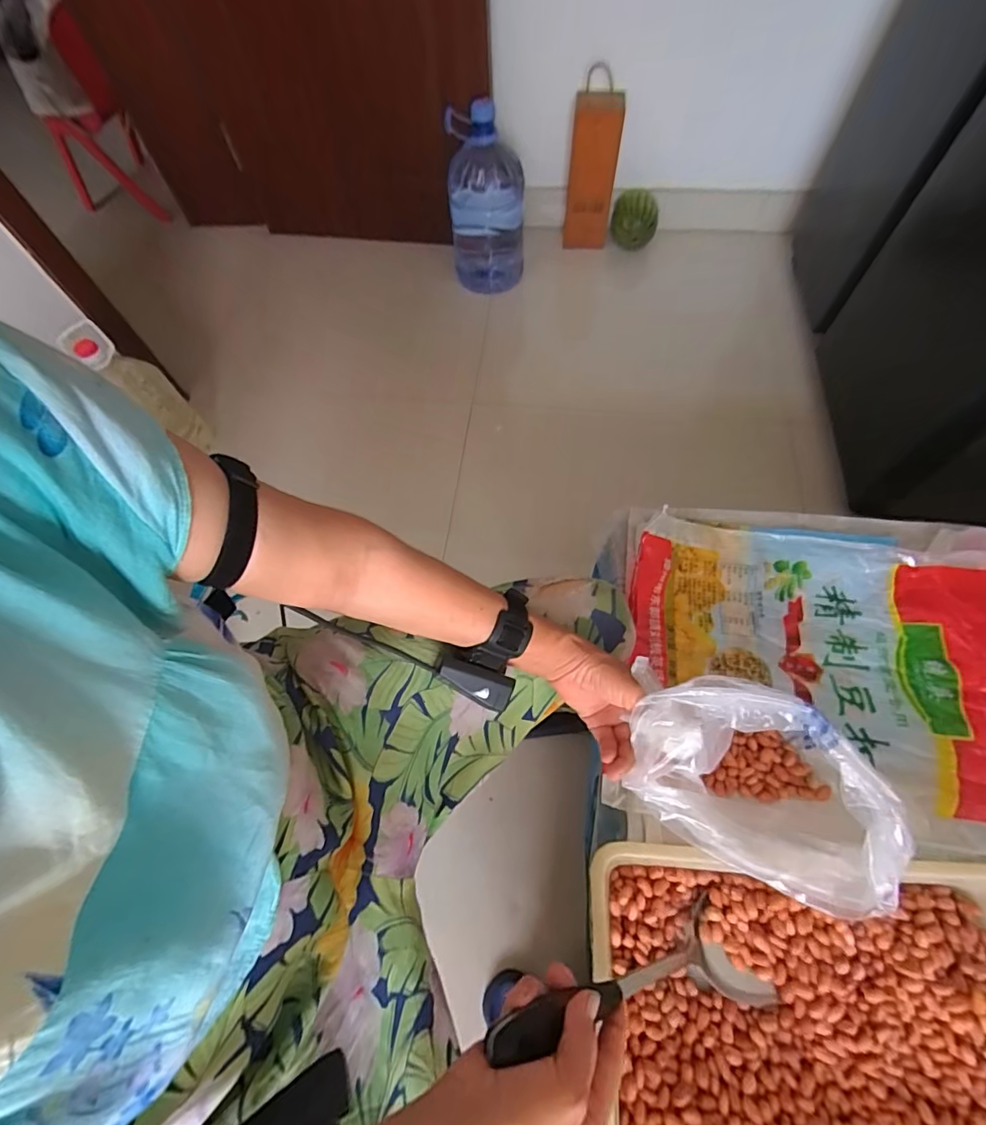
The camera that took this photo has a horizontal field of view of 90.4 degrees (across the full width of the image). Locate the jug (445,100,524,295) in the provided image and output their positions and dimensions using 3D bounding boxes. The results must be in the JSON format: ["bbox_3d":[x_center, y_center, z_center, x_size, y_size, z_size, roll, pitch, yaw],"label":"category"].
[{"bbox_3d":[-0.023,-0.986,1.363,0.196,0.423,0.229,-7,64,1],"label":"jug"}]

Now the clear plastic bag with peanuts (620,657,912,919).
[{"bbox_3d":[0.219,0.191,0.436,0.217,0.174,0.135,22,68,13],"label":"clear plastic bag with peanuts"}]

